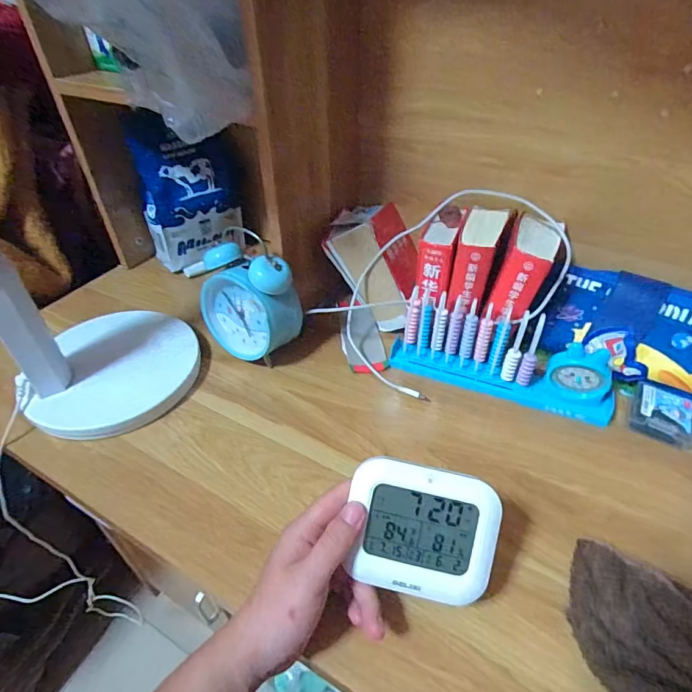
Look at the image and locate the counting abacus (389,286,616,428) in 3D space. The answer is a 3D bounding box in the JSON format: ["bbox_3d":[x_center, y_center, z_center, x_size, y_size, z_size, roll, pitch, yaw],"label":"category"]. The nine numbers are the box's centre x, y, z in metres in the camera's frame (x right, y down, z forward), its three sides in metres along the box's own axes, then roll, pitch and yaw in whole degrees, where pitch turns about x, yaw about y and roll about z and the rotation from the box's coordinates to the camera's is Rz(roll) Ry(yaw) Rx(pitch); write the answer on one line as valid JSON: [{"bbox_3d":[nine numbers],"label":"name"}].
[{"bbox_3d":[0.172,0.007,0.497,0.236,0.092,0.047,14,44,17],"label":"counting abacus"}]

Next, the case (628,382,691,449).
[{"bbox_3d":[0.330,0.073,0.466,0.062,0.029,0.055,24,48,25],"label":"case"}]

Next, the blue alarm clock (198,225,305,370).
[{"bbox_3d":[-0.112,-0.050,0.526,0.107,0.151,0.060,24,48,25],"label":"blue alarm clock"}]

